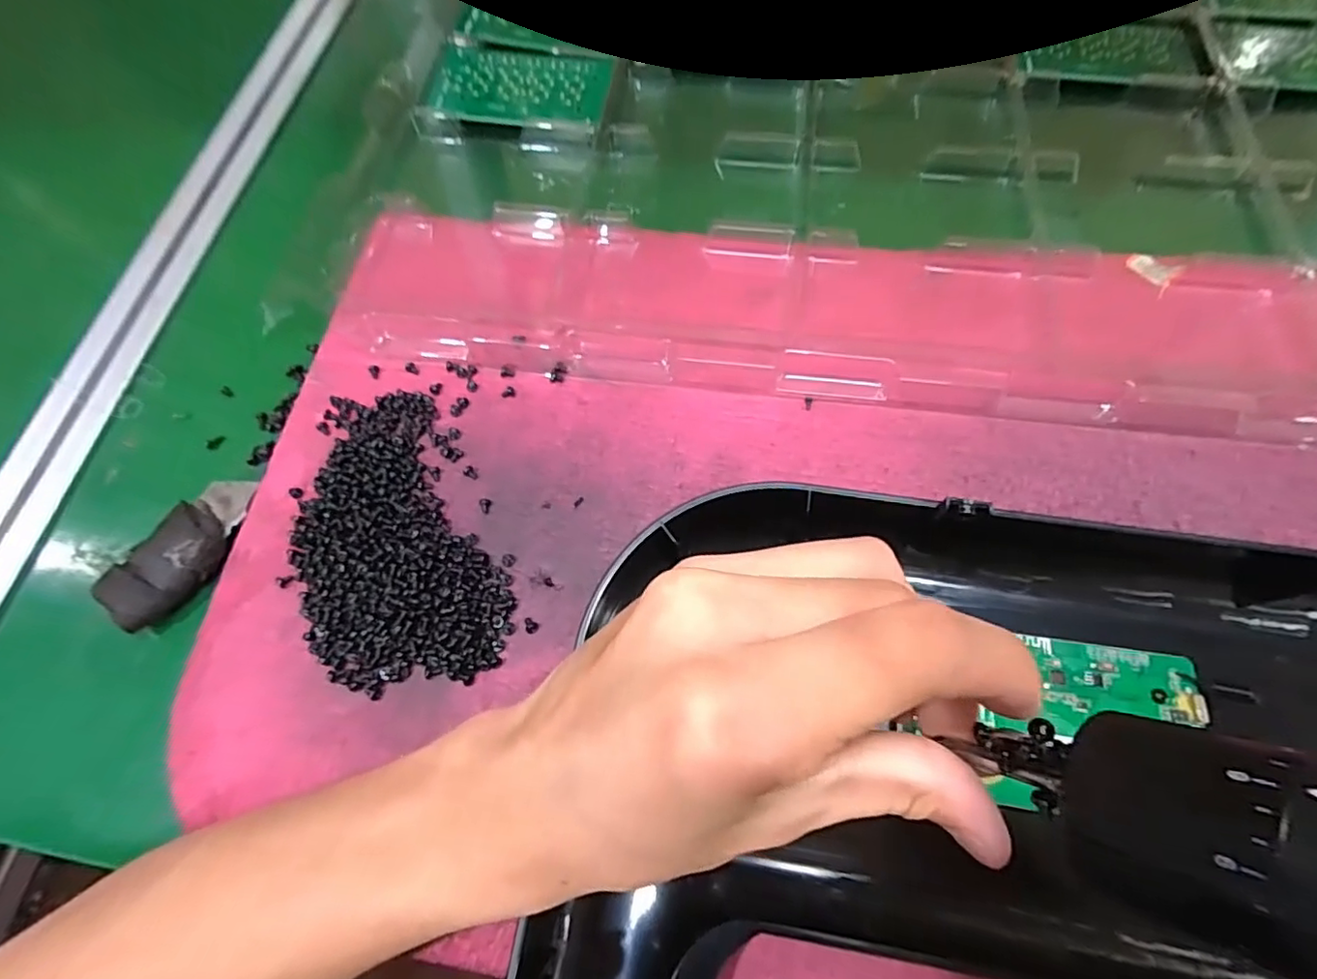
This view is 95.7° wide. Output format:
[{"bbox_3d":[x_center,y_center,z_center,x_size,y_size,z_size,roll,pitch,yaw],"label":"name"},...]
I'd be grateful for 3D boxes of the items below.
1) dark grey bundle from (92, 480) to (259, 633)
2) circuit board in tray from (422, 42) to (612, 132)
[{"bbox_3d":[-0.208,0.026,0.263,0.029,0.017,0.071,32,73,15],"label":"dark grey bundle"},{"bbox_3d":[-0.085,-0.247,0.369,0.106,0.010,0.060,8,68,7],"label":"circuit board in tray"}]

